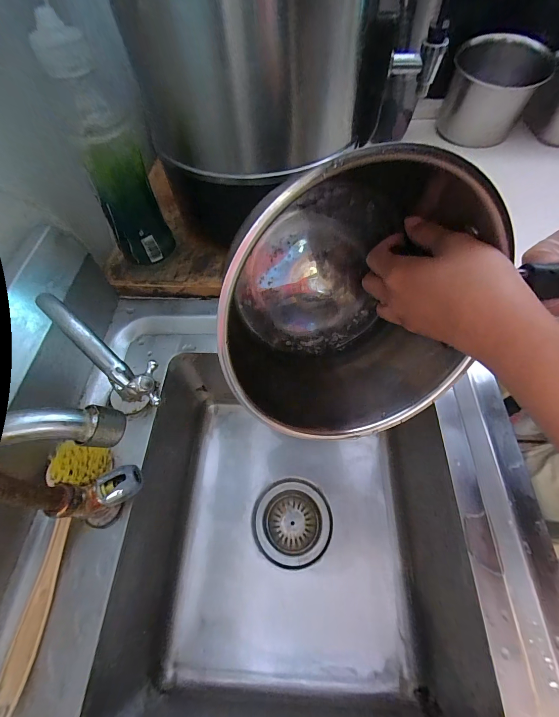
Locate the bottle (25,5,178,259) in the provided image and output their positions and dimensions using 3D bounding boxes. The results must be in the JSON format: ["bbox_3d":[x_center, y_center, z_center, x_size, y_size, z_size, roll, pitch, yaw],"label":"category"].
[{"bbox_3d":[-0.177,-0.199,0.335,0.054,0.223,0.061,10,60,9],"label":"bottle"}]

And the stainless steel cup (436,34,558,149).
[{"bbox_3d":[0.374,-0.479,0.549,0.135,0.112,0.130,-1,59,2],"label":"stainless steel cup"}]

